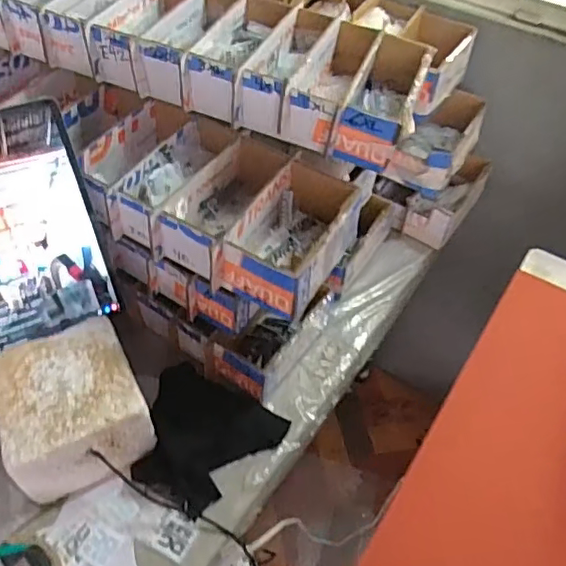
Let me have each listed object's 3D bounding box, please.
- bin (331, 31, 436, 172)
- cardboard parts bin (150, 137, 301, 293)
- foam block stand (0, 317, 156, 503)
[{"bbox_3d":[0.116,-0.207,0.651,0.078,0.081,0.160,16,52,10],"label":"bin"},{"bbox_3d":[-0.053,-0.092,0.643,0.083,0.071,0.194,26,54,17],"label":"cardboard parts bin"},{"bbox_3d":[-0.224,0.142,0.618,0.141,0.111,0.148,-21,55,-19],"label":"foam block stand"}]

